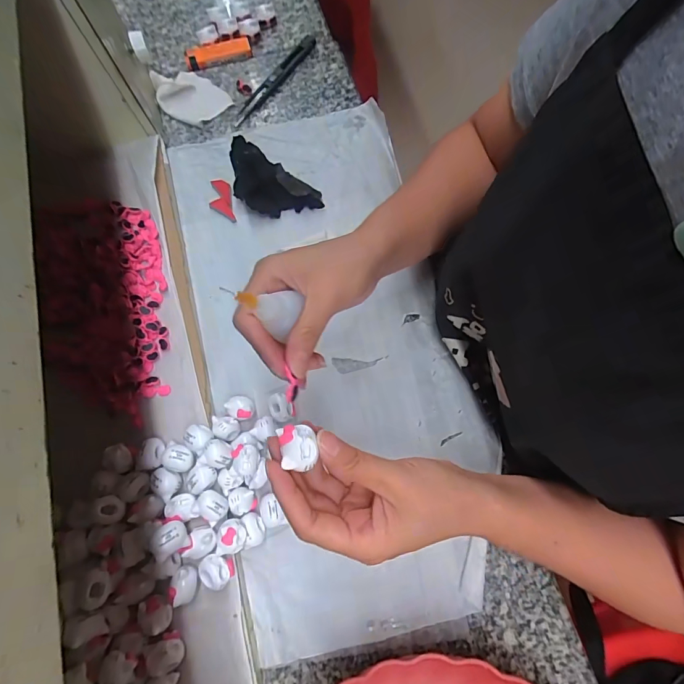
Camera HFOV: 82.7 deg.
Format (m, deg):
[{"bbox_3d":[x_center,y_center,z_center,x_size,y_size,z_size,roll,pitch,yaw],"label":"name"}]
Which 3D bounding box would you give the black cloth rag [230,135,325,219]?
[{"bbox_3d":[-0.076,-0.160,0.401,0.105,0.028,0.056,33,76,8],"label":"black cloth rag"}]

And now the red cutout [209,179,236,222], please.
[{"bbox_3d":[-0.127,-0.148,0.408,0.023,0.004,0.054,-11,74,-5],"label":"red cutout"}]

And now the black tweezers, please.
[{"bbox_3d":[-0.077,-0.311,0.455,0.022,0.010,0.152,34,76,8],"label":"black tweezers"}]

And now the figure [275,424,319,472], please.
[{"bbox_3d":[-0.025,0.058,0.217,0.020,0.009,0.023,-9,74,-4],"label":"figure"}]

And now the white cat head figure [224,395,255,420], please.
[{"bbox_3d":[-0.090,0.058,0.345,0.025,0.015,0.020,33,76,8],"label":"white cat head figure"}]

